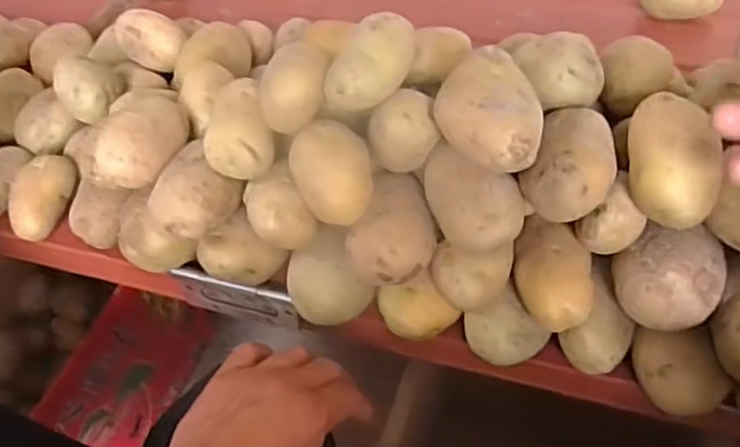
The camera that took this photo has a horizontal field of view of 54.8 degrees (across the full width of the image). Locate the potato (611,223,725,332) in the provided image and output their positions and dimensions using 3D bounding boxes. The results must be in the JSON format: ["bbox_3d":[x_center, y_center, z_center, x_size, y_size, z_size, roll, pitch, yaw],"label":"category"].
[{"bbox_3d":[0.178,0.039,0.433,0.058,0.058,0.058,27,57,25],"label":"potato"}]

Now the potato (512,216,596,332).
[{"bbox_3d":[0.116,0.032,0.452,0.046,0.034,0.070,-7,64,25],"label":"potato"}]

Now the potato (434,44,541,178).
[{"bbox_3d":[0.071,-0.062,0.428,0.059,0.047,0.079,2,50,7],"label":"potato"}]

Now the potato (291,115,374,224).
[{"bbox_3d":[-0.024,-0.034,0.465,0.047,0.065,0.038,-20,12,-3],"label":"potato"}]

